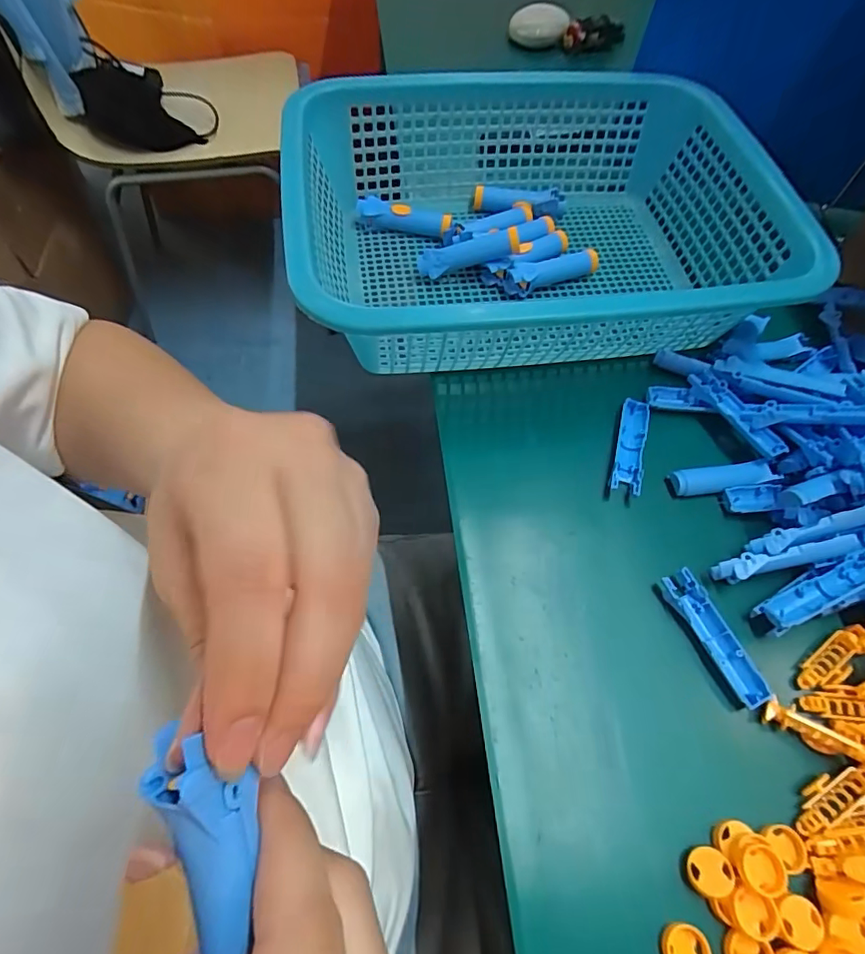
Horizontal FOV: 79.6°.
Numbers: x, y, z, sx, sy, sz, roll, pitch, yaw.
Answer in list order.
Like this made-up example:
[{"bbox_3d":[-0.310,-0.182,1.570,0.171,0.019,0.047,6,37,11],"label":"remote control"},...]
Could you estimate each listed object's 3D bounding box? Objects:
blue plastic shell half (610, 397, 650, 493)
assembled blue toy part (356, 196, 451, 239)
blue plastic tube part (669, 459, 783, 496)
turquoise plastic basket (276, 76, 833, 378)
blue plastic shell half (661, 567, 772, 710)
[{"bbox_3d":[0.136,-0.021,0.355,0.019,0.007,0.074,17,61,5],"label":"blue plastic shell half"},{"bbox_3d":[-0.026,-0.223,0.445,0.081,0.020,0.019,17,61,5],"label":"assembled blue toy part"},{"bbox_3d":[0.193,0.000,0.344,0.069,0.012,0.016,-6,62,-8],"label":"blue plastic tube part"},{"bbox_3d":[0.072,-0.188,0.399,0.342,0.107,0.263,-6,62,-7],"label":"turquoise plastic basket"},{"bbox_3d":[0.161,0.091,0.296,0.020,0.015,0.076,-21,65,-16],"label":"blue plastic shell half"}]

